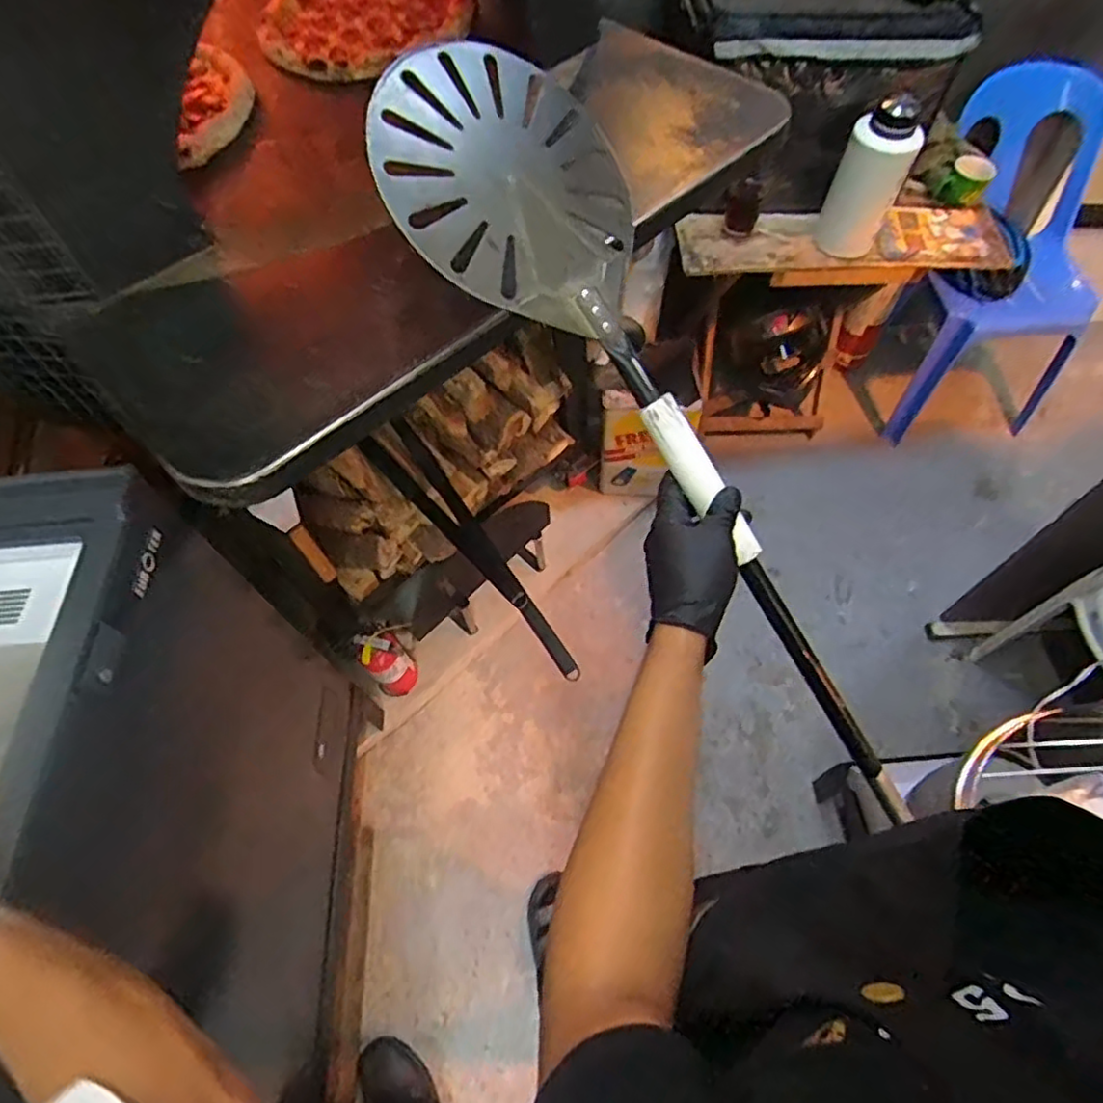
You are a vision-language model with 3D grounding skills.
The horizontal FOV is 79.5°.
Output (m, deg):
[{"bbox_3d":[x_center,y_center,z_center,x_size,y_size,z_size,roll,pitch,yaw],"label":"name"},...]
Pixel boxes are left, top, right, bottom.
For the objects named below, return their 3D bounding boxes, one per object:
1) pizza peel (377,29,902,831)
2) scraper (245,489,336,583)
[{"bbox_3d":[0.108,-0.090,0.551,0.194,0.034,0.706,-38,98,-19],"label":"pizza peel"},{"bbox_3d":[-0.408,-0.019,1.084,0.063,0.181,0.015,-42,39,-20],"label":"scraper"}]

